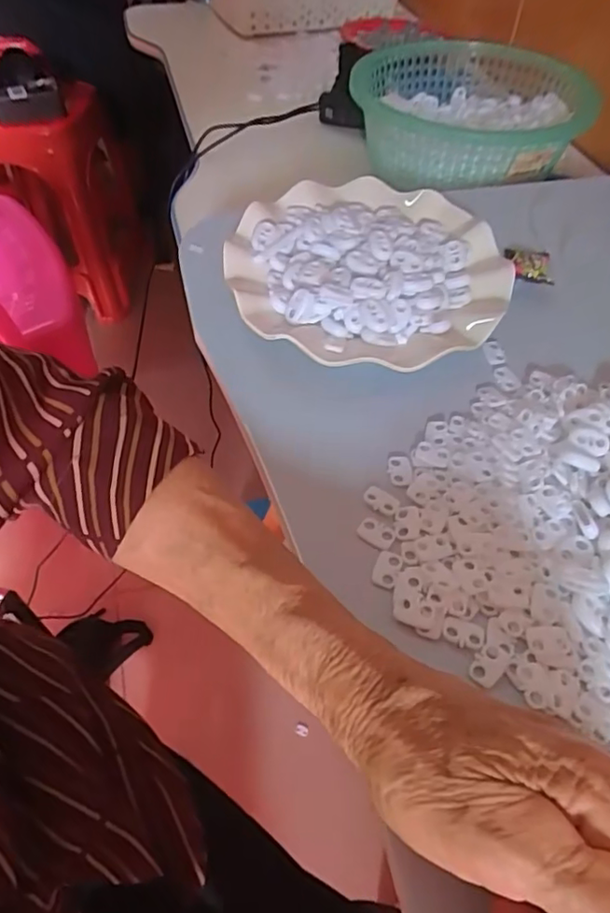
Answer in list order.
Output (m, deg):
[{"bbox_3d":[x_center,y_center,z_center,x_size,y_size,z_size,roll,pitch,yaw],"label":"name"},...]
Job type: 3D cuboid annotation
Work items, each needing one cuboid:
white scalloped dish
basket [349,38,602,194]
[{"bbox_3d":[0.041,-0.120,0.384,0.178,0.035,0.181,1,52,-1],"label":"white scalloped dish"},{"bbox_3d":[0.157,-0.339,0.573,0.210,0.068,0.218,3,52,1],"label":"basket"}]

